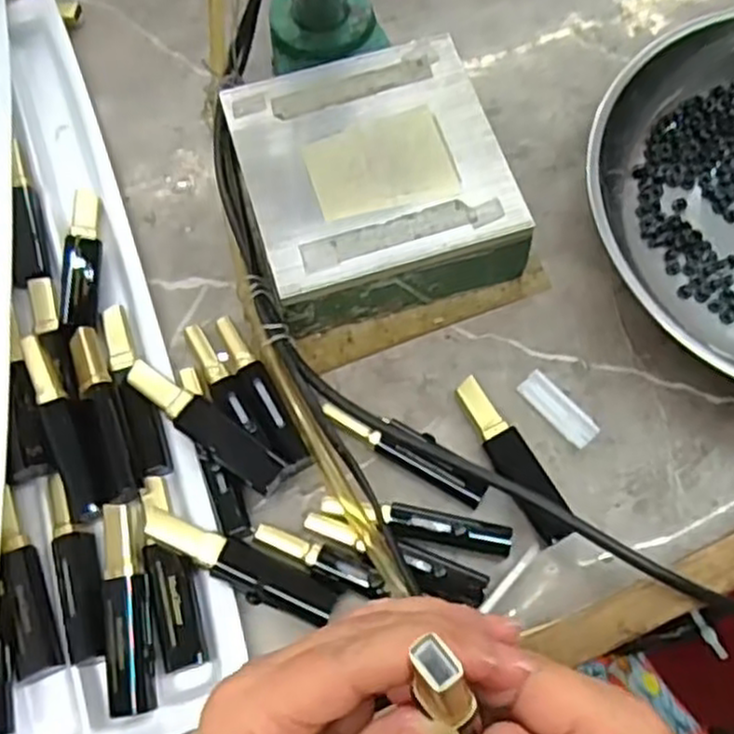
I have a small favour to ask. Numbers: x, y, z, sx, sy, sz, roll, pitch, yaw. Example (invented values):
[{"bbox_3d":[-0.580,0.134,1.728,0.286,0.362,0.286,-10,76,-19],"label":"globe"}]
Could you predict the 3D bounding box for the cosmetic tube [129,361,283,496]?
[{"bbox_3d":[-0.072,0.026,0.336,0.082,0.018,0.019,35,73,13],"label":"cosmetic tube"}]

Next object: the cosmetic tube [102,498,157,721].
[{"bbox_3d":[-0.099,0.098,0.308,0.018,0.013,0.081,-9,69,-3],"label":"cosmetic tube"}]

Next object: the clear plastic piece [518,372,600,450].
[{"bbox_3d":[0.092,0.020,0.357,0.016,0.005,0.041,-41,73,-14],"label":"clear plastic piece"}]

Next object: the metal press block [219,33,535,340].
[{"bbox_3d":[0.002,-0.091,0.376,0.123,0.044,0.125,-17,69,-6],"label":"metal press block"}]

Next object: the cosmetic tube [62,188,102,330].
[{"bbox_3d":[-0.145,-0.056,0.379,0.016,0.013,0.085,-8,69,-2],"label":"cosmetic tube"}]

